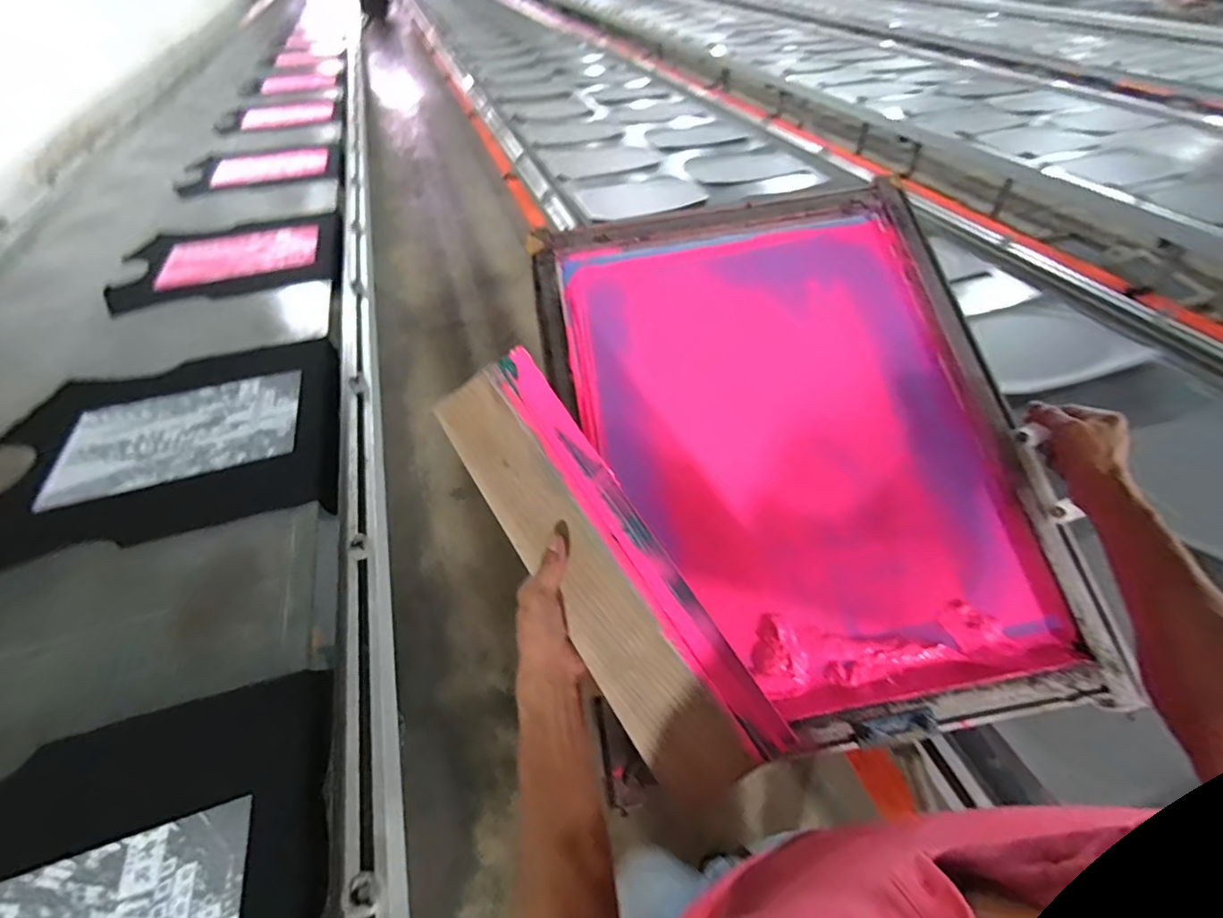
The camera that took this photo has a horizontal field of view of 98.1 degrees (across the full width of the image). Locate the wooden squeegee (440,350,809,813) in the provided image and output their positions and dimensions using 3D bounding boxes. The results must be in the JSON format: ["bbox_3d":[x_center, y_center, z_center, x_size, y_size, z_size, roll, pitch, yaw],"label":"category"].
[{"bbox_3d":[-0.017,0.091,0.518,0.116,0.035,0.442,-35,73,-2],"label":"wooden squeegee"}]

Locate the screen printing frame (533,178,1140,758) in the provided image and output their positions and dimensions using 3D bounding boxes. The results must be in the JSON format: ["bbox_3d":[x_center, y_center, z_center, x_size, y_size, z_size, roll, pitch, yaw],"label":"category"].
[{"bbox_3d":[0.210,-0.038,0.657,0.513,0.053,0.693,-13,71,1],"label":"screen printing frame"}]

